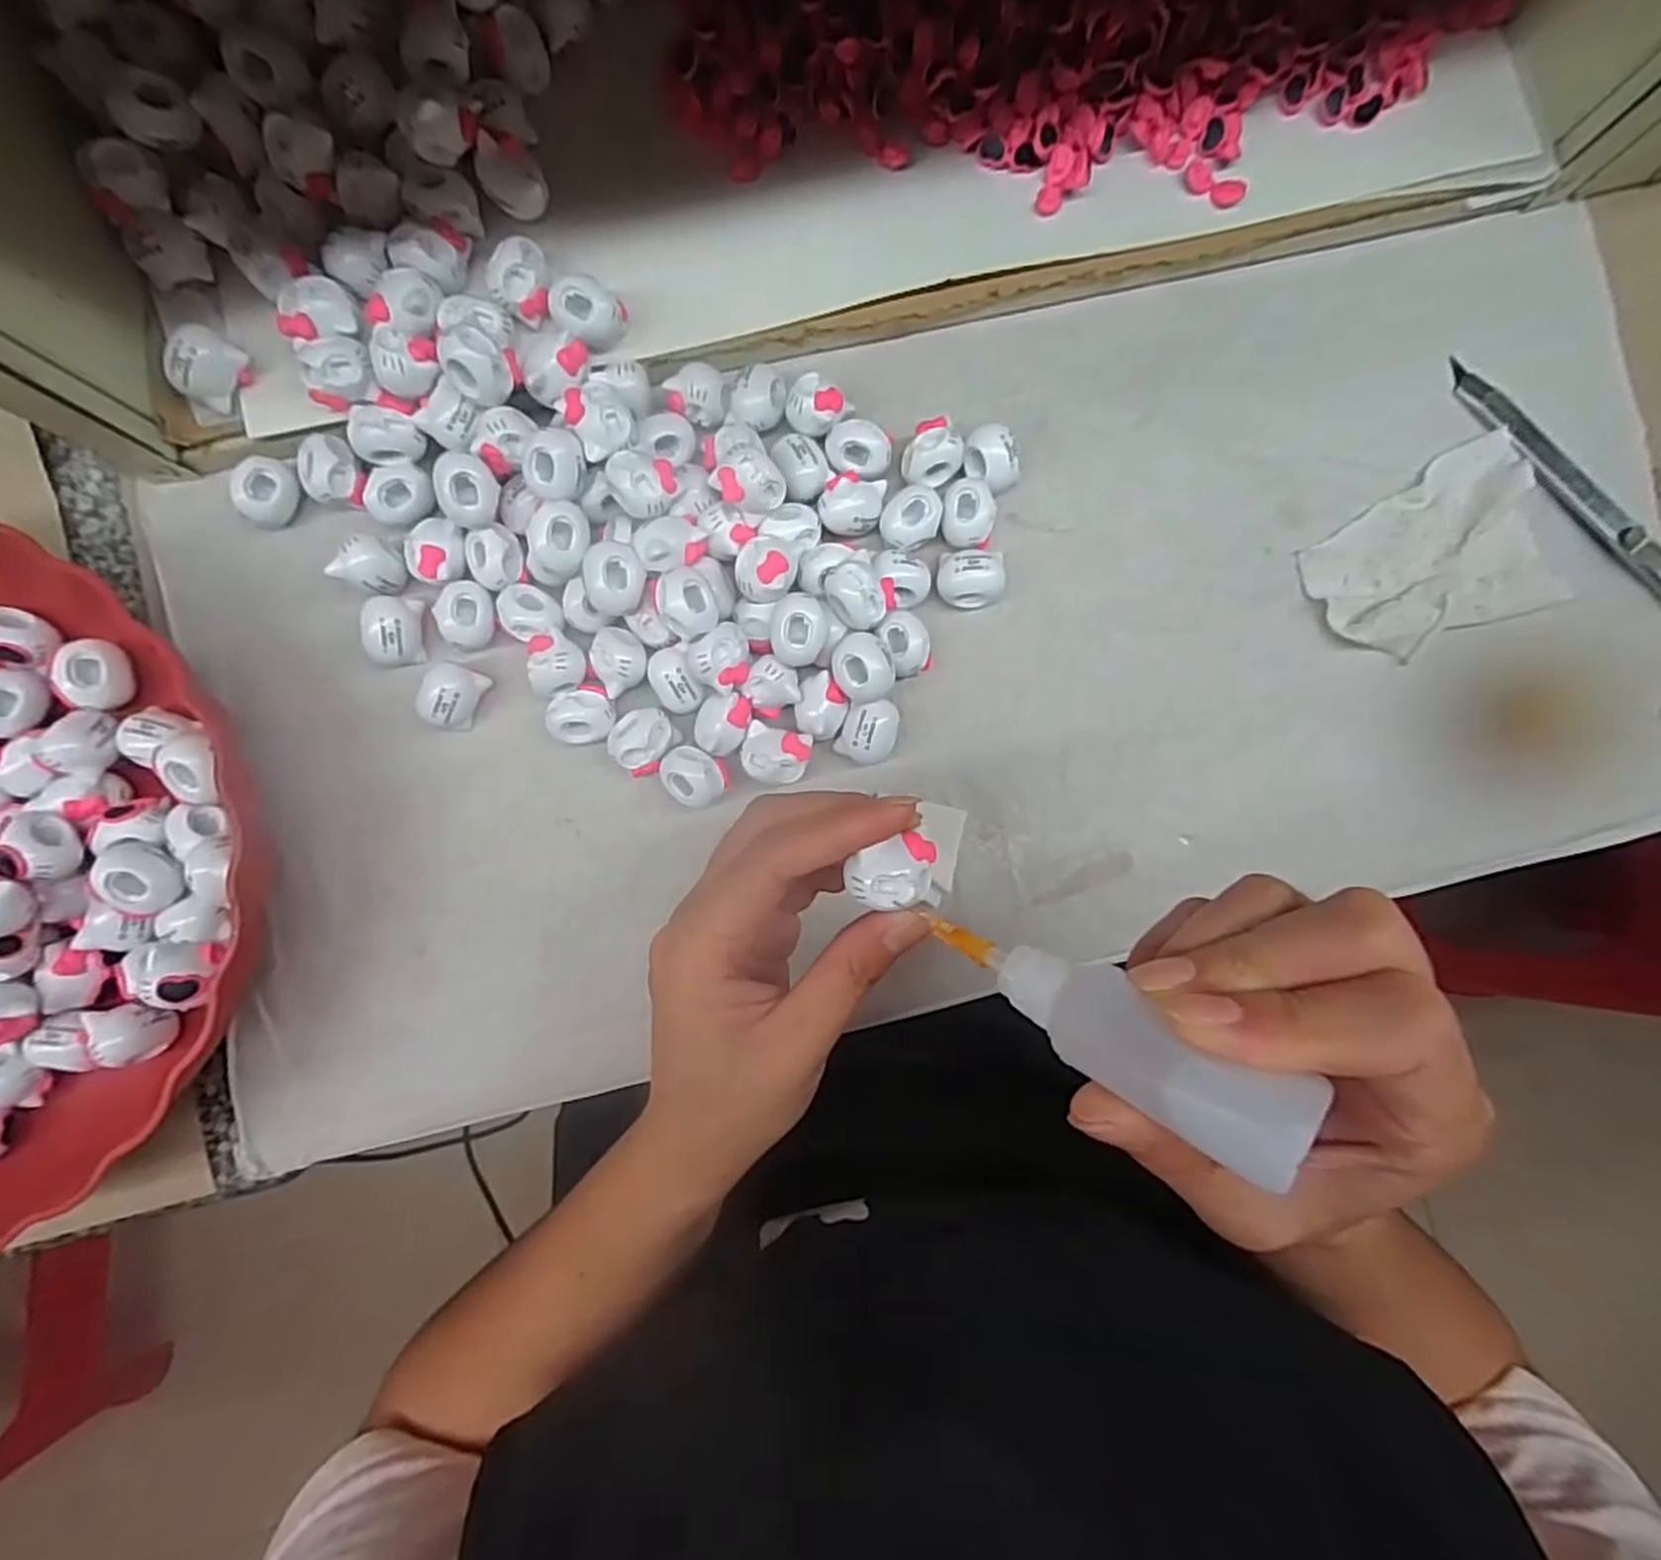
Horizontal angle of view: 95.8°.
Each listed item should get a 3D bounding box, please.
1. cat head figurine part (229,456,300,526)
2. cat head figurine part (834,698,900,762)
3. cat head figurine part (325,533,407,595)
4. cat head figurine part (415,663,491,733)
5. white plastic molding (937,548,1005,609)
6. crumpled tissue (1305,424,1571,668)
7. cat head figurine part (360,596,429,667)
[{"bbox_3d":[-0.216,-0.110,0.290,0.016,0.022,0.023,26,88,0],"label":"cat head figurine part"},{"bbox_3d":[0.015,-0.018,0.290,0.021,0.019,0.024,22,88,-1],"label":"cat head figurine part"},{"bbox_3d":[-0.174,-0.081,0.288,0.016,0.026,0.019,21,88,-1],"label":"cat head figurine part"},{"bbox_3d":[-0.145,-0.032,0.288,0.016,0.021,0.024,30,88,0],"label":"cat head figurine part"},{"bbox_3d":[0.055,-0.079,0.294,0.024,0.019,0.022,-1,88,-1],"label":"white plastic molding"},{"bbox_3d":[0.241,-0.090,0.300,0.097,0.008,0.069,-23,89,-2],"label":"crumpled tissue"},{"bbox_3d":[-0.167,-0.057,0.289,0.017,0.020,0.025,5,88,-1],"label":"cat head figurine part"}]

